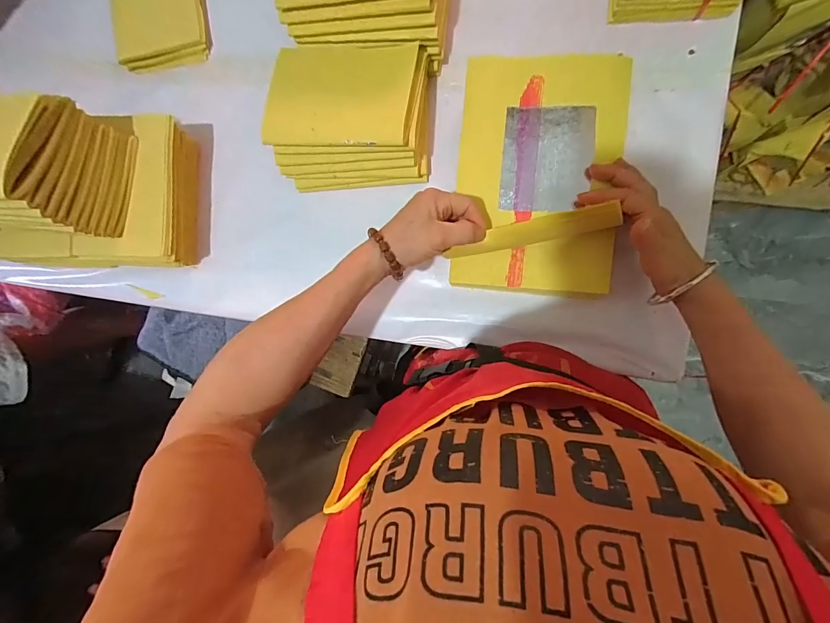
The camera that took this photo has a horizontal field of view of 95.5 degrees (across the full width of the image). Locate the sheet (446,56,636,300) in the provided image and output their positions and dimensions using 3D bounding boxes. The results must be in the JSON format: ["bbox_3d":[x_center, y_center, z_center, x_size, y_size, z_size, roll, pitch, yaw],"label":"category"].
[{"bbox_3d":[0.119,-0.137,0.357,0.157,0.054,0.230,6,92,10],"label":"sheet"}]

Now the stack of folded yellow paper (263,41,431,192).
[{"bbox_3d":[-0.071,-0.215,0.414,0.165,0.069,0.134,0,91,10],"label":"stack of folded yellow paper"}]

